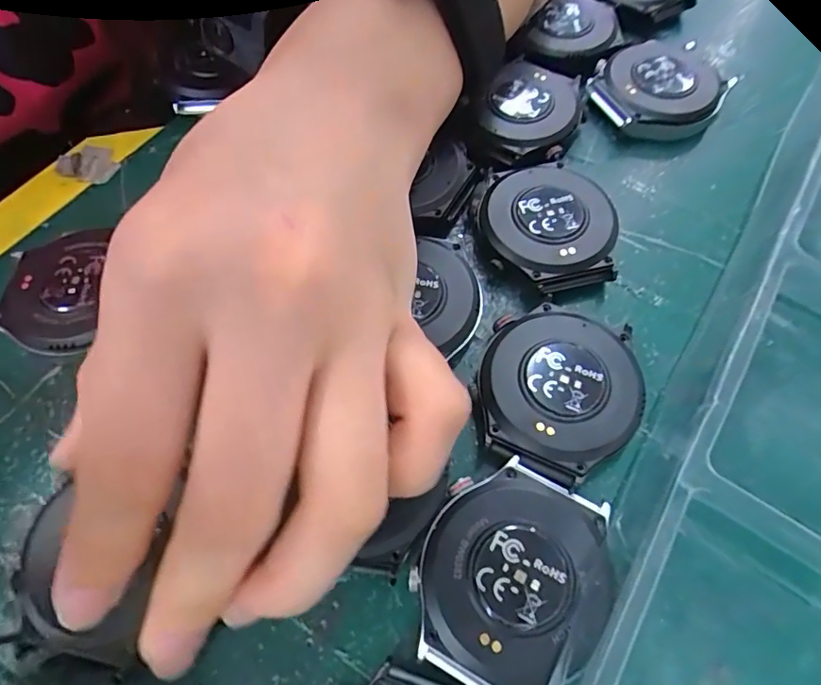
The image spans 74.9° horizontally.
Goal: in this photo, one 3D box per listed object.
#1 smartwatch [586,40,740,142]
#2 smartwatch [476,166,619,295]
[{"bbox_3d":[0.094,-0.097,0.205,0.049,0.012,0.043,-27,66,-14],"label":"smartwatch"},{"bbox_3d":[0.044,-0.037,0.172,0.040,0.010,0.046,-12,63,-7],"label":"smartwatch"}]

